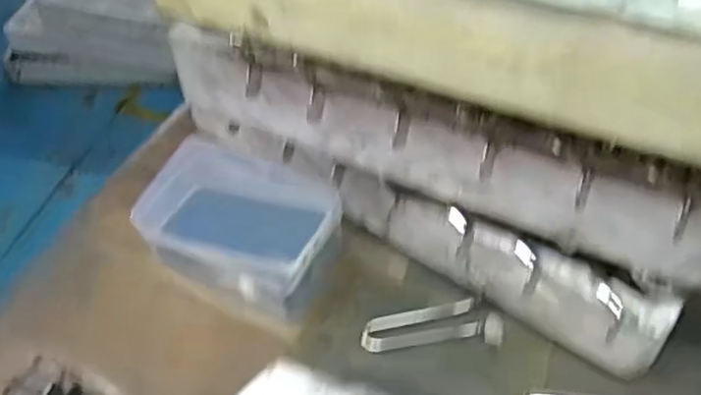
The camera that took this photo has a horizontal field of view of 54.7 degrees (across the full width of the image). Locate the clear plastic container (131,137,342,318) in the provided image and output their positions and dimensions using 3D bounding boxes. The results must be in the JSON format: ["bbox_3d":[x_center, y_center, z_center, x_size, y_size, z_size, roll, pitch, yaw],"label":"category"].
[{"bbox_3d":[-0.107,0.027,0.651,0.186,0.073,0.113,23,54,21],"label":"clear plastic container"}]

